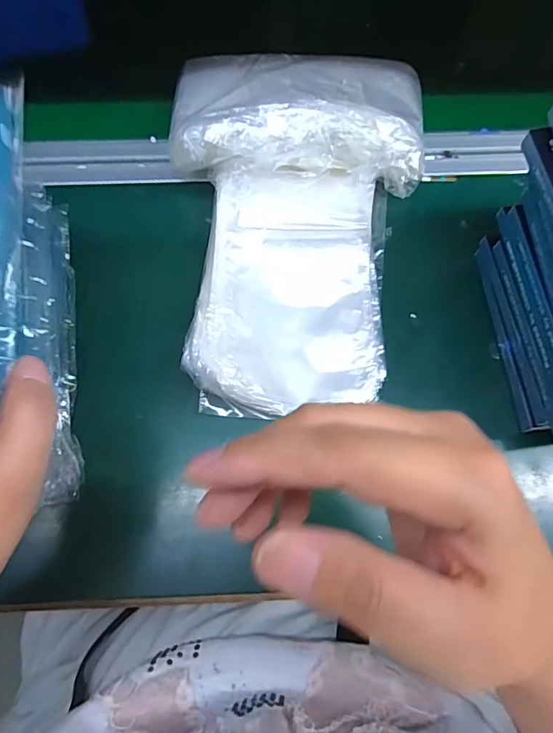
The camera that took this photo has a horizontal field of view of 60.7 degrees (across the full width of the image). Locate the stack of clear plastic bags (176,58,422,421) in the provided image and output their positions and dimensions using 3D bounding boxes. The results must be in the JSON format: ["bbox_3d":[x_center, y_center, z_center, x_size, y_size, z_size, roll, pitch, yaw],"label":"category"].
[{"bbox_3d":[-0.001,-0.100,0.325,0.186,0.063,0.277,8,71,2],"label":"stack of clear plastic bags"}]

